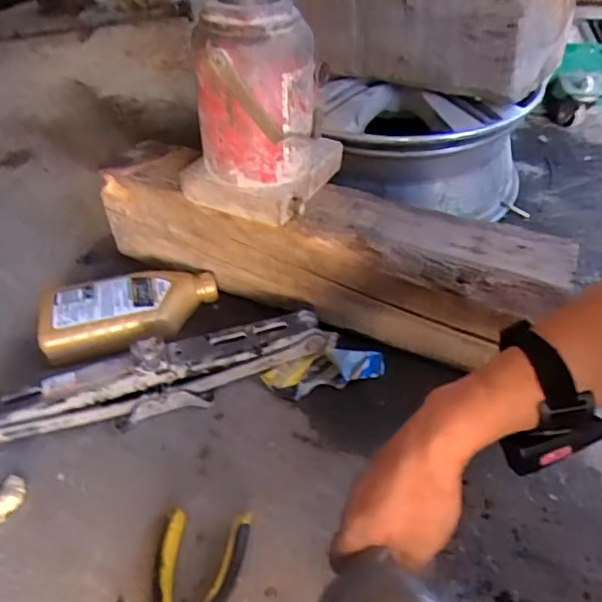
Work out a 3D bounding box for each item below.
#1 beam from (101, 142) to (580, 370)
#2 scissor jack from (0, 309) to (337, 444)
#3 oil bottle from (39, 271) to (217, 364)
[{"bbox_3d":[0.023,-0.066,0.759,0.619,0.150,0.134,17,47,19],"label":"beam"},{"bbox_3d":[-0.164,0.092,0.659,0.430,0.072,0.065,-14,45,-12],"label":"scissor jack"},{"bbox_3d":[-0.226,0.014,0.748,0.223,0.060,0.101,-12,45,-10],"label":"oil bottle"}]

